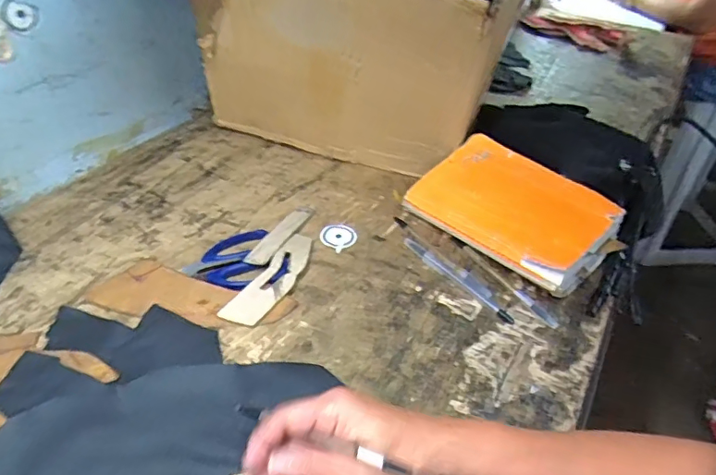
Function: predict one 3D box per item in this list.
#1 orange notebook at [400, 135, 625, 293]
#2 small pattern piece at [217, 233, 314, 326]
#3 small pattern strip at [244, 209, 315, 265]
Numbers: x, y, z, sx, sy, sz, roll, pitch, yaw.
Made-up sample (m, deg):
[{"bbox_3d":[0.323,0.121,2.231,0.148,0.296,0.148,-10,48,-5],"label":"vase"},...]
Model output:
[{"bbox_3d":[0.172,-0.033,0.573,0.138,0.031,0.200,-39,56,-23],"label":"orange notebook"},{"bbox_3d":[-0.080,0.038,0.518,0.041,0.013,0.135,20,41,19],"label":"small pattern piece"},{"bbox_3d":[-0.083,-0.004,0.564,0.024,0.004,0.120,18,35,14],"label":"small pattern strip"}]

